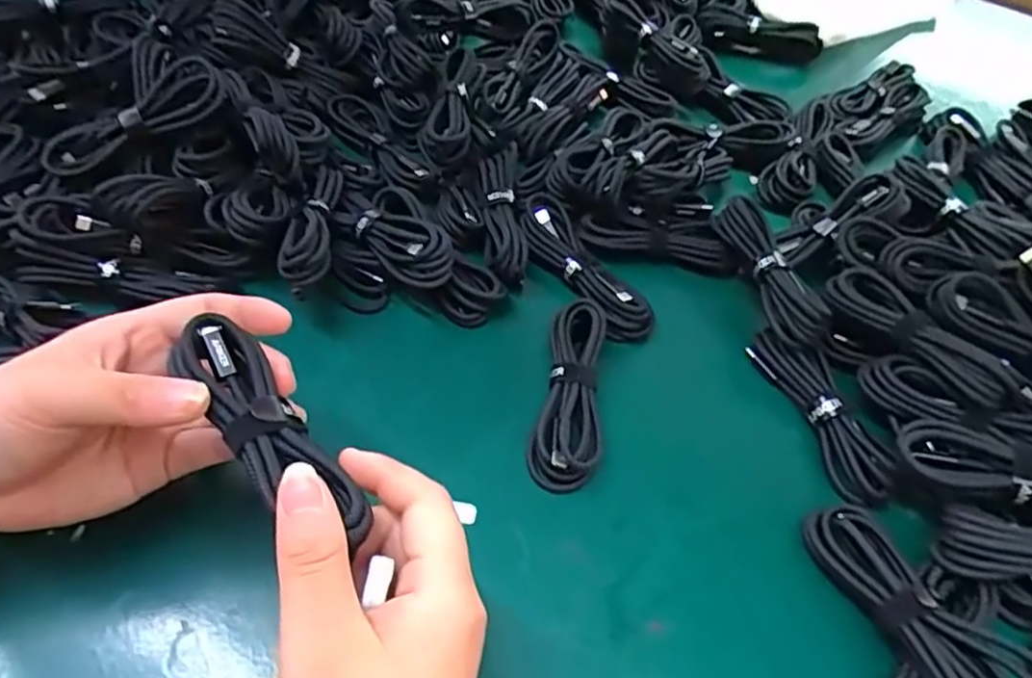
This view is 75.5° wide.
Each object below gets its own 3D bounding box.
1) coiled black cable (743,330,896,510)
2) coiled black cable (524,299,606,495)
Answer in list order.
[{"bbox_3d":[0.167,0.038,0.366,0.028,0.022,0.106,-15,56,-16],"label":"coiled black cable"},{"bbox_3d":[0.030,0.027,0.359,0.035,0.021,0.107,10,53,2],"label":"coiled black cable"}]

